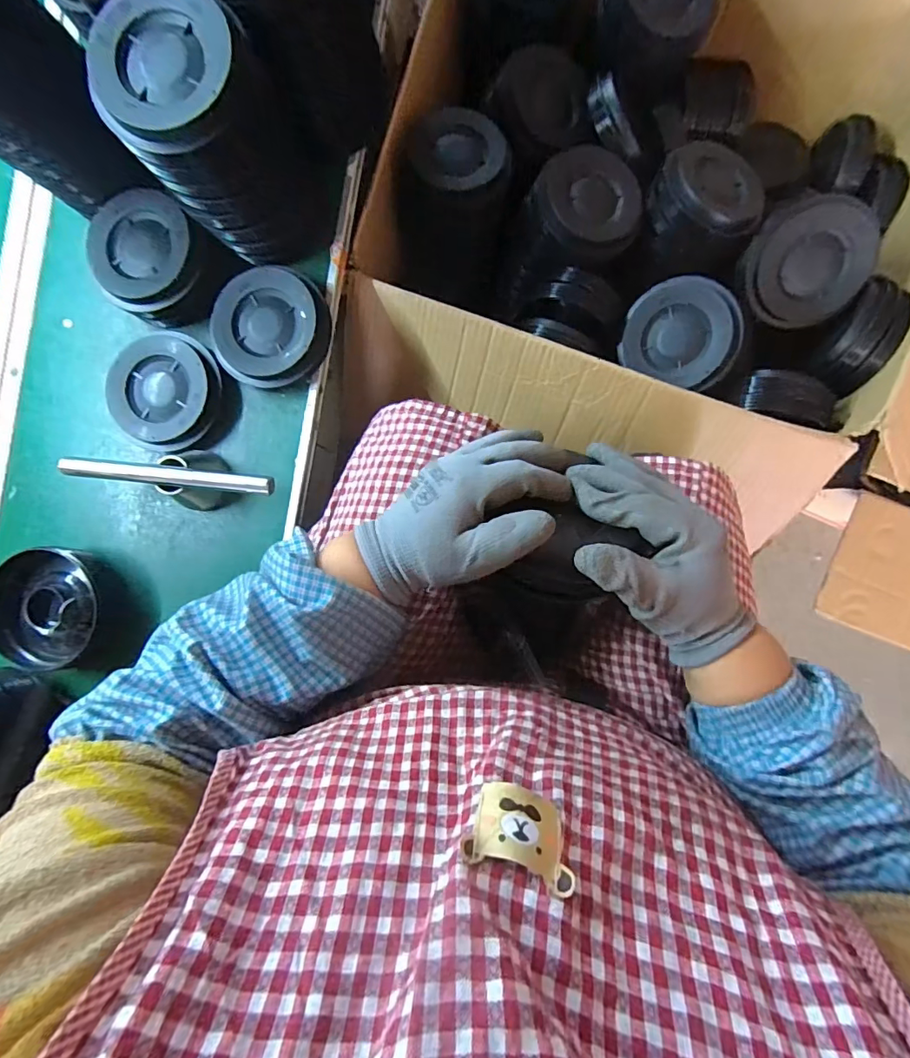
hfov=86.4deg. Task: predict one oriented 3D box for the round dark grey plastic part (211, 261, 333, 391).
[{"bbox_3d":[-0.190,-0.206,0.496,0.116,0.026,0.116,0,89,5],"label":"round dark grey plastic part"}]

